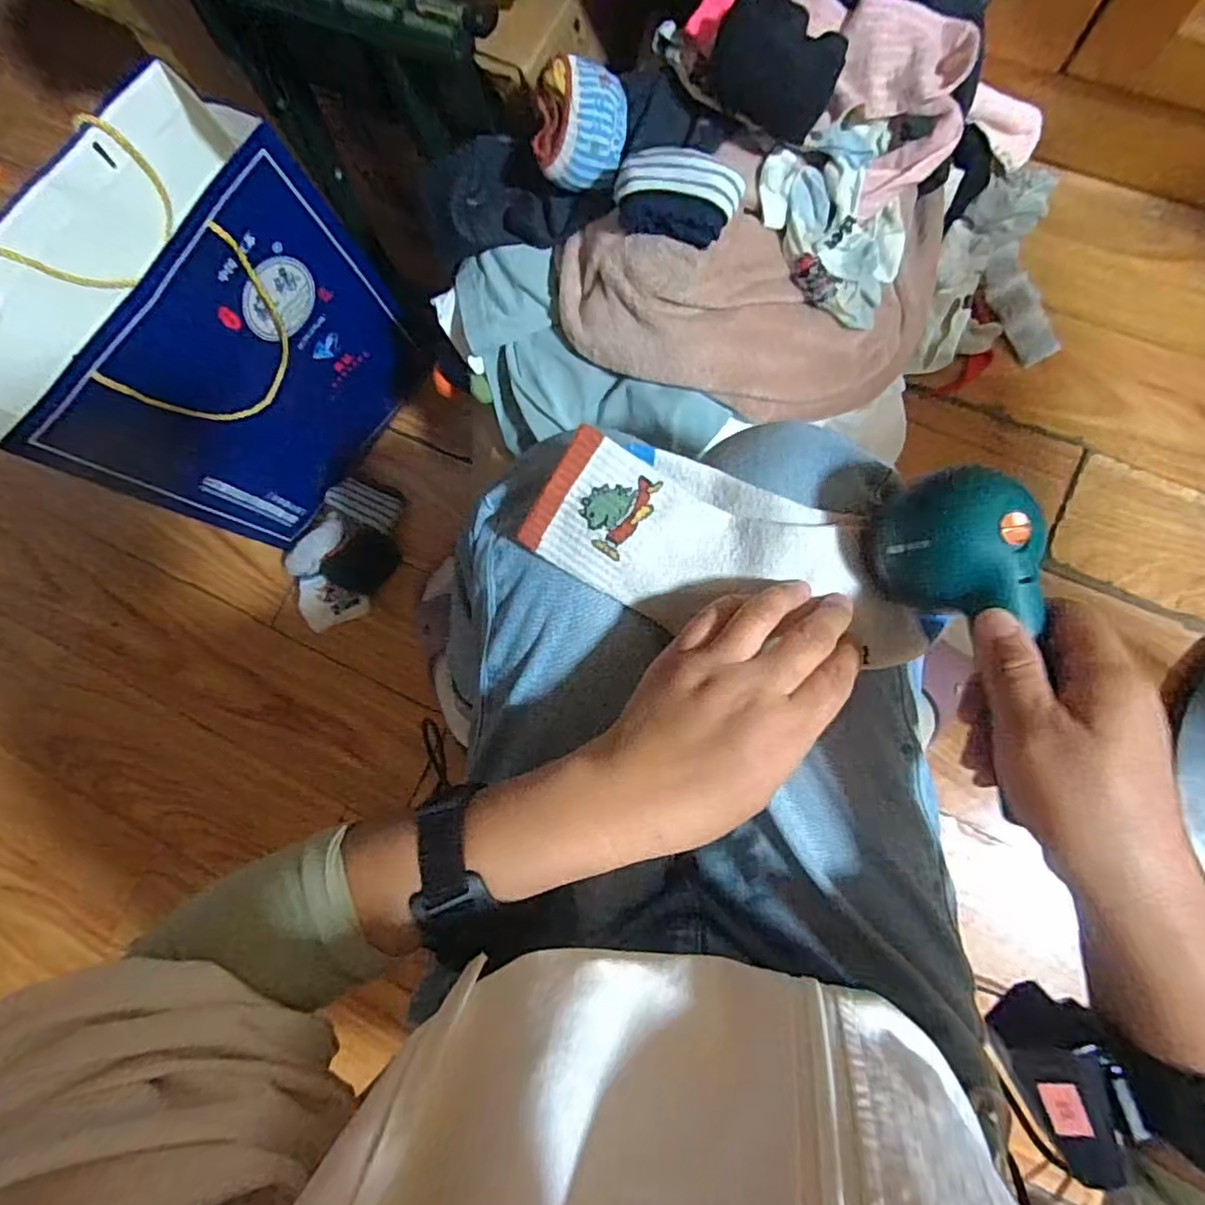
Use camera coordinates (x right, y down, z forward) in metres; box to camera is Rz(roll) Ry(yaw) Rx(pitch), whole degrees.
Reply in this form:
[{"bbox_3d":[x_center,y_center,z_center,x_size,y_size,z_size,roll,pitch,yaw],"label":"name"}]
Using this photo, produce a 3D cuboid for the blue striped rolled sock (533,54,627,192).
[{"bbox_3d":[-0.017,-0.362,0.474,0.068,0.056,0.063,1,83,7],"label":"blue striped rolled sock"}]

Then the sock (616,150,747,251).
[{"bbox_3d":[0.053,-0.295,0.456,0.087,0.037,0.049,25,86,9],"label":"sock"}]

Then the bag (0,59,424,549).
[{"bbox_3d":[-0.383,-0.257,0.642,0.163,0.318,0.315,38,89,10],"label":"bag"}]

